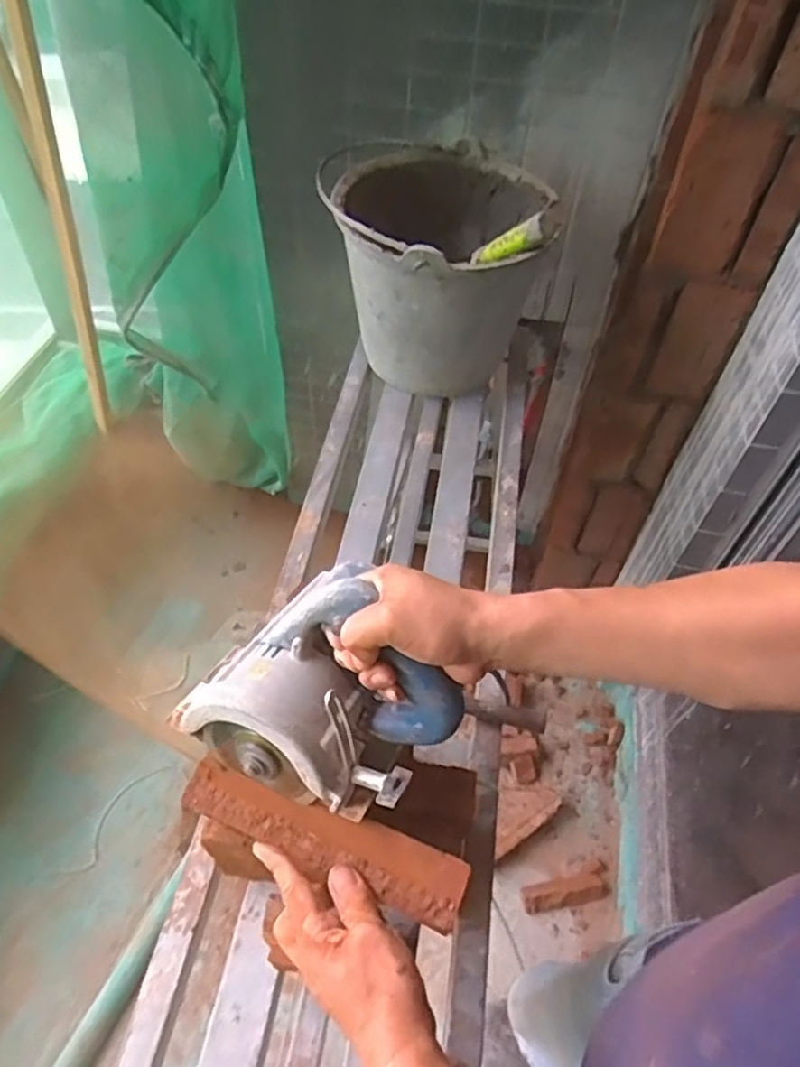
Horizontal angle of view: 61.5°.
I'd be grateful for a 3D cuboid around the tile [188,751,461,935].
[{"bbox_3d":[-0.058,0.220,0.487,0.213,0.015,0.045,17,52,13],"label":"tile"}]

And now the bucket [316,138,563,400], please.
[{"bbox_3d":[0.055,-0.377,1.013,0.305,0.265,0.308,2,51,-2],"label":"bucket"}]

